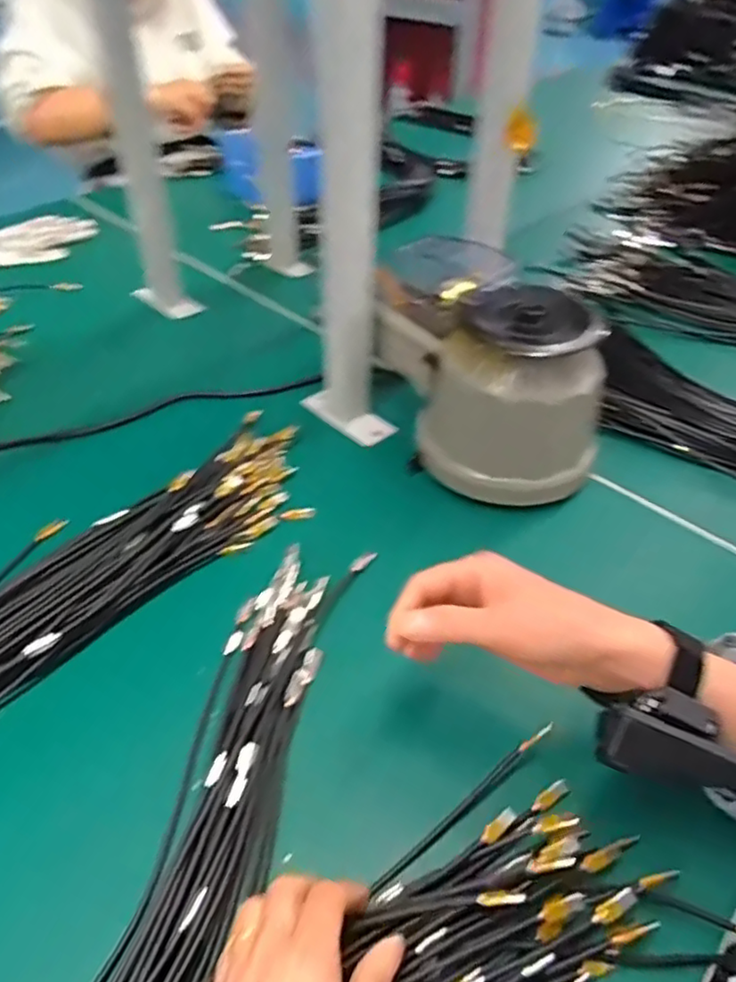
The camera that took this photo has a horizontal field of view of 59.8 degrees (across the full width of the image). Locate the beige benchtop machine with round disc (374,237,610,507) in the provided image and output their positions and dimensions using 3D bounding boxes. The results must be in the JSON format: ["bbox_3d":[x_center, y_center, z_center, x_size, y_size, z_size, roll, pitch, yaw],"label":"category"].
[{"bbox_3d":[0.103,-0.106,0.579,0.140,0.150,0.218,-14,46,-15],"label":"beige benchtop machine with round disc"}]

